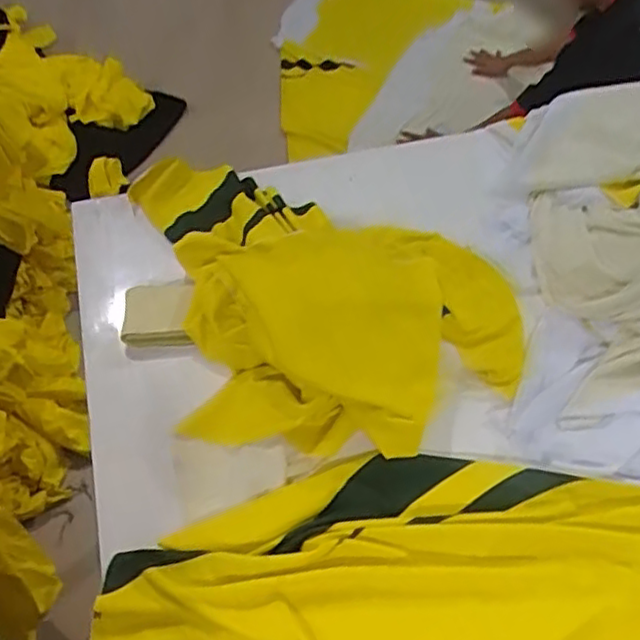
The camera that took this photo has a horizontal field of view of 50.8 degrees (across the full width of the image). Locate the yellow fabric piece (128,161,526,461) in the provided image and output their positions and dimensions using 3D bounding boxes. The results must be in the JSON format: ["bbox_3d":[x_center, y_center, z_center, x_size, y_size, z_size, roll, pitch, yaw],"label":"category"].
[{"bbox_3d":[-0.013,-0.040,0.746,0.470,0.099,0.371,4,55,3],"label":"yellow fabric piece"}]

